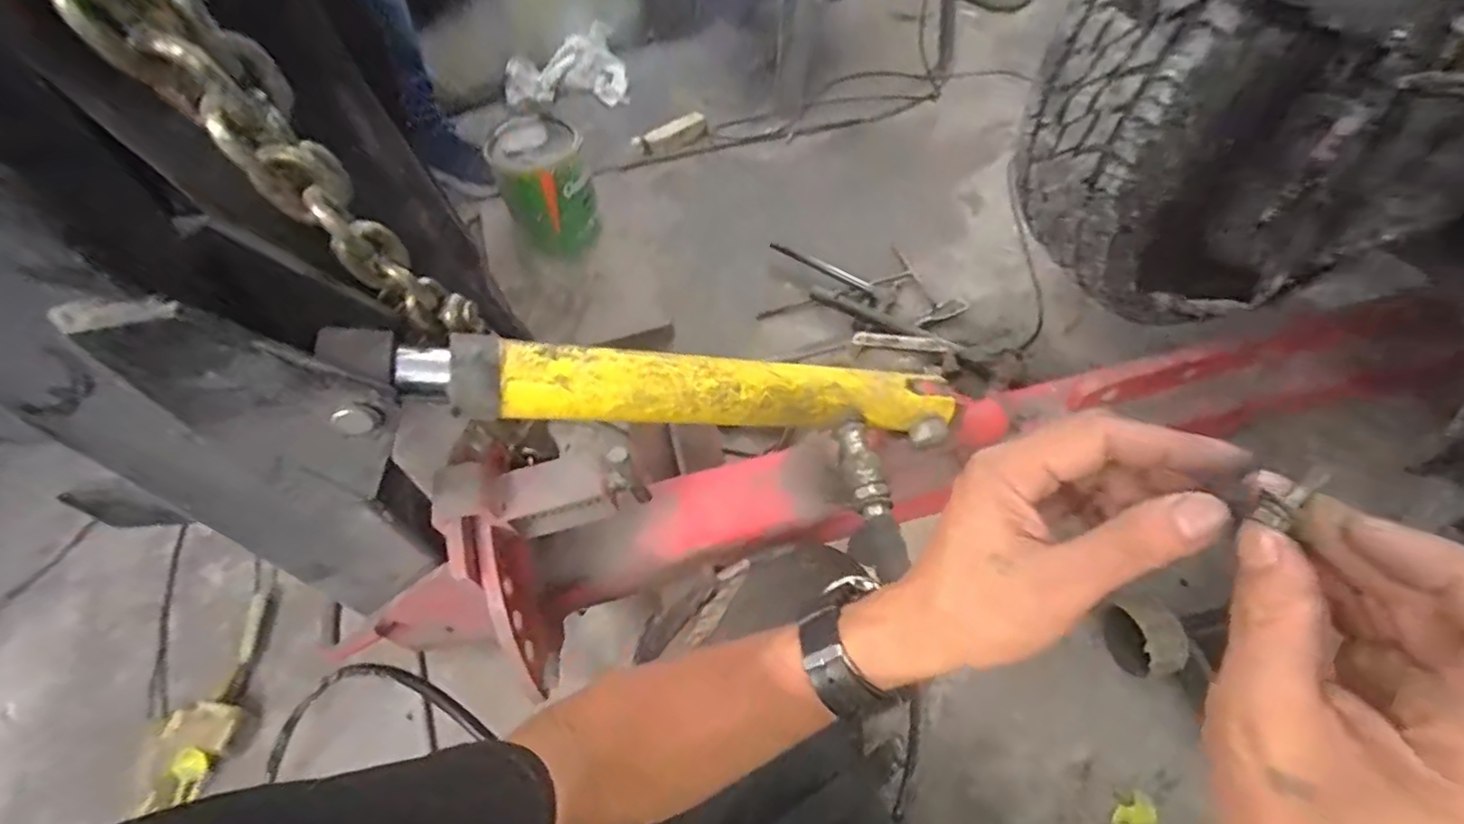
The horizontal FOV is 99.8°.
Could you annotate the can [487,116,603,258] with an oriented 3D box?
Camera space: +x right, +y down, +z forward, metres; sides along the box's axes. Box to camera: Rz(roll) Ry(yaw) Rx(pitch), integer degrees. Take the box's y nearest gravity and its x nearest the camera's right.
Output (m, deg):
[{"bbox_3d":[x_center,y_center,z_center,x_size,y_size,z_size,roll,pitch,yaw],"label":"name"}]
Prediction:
[{"bbox_3d":[-0.336,-0.405,1.119,0.149,0.216,0.156,-2,56,4],"label":"can"}]

